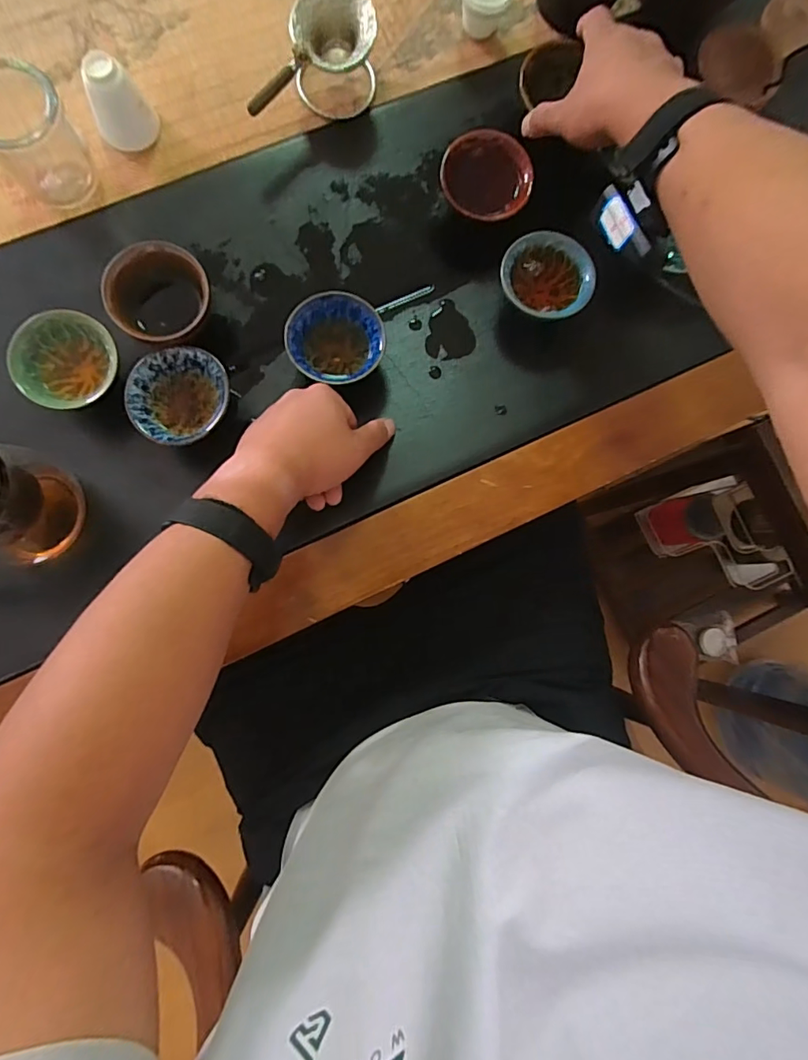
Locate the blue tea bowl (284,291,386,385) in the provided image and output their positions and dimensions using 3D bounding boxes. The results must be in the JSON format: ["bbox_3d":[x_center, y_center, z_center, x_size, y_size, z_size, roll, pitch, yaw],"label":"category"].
[{"bbox_3d":[-0.061,-0.168,0.450,0.083,0.045,0.084,0,86,-4],"label":"blue tea bowl"}]

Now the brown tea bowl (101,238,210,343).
[{"bbox_3d":[-0.210,-0.199,0.432,0.085,0.059,0.077,-34,89,-6],"label":"brown tea bowl"}]

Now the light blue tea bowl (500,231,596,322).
[{"bbox_3d":[0.130,-0.233,0.469,0.082,0.050,0.075,0,86,-4],"label":"light blue tea bowl"}]

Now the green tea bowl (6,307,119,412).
[{"bbox_3d":[-0.287,-0.143,0.426,0.081,0.044,0.085,0,86,-4],"label":"green tea bowl"}]

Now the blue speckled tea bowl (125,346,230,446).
[{"bbox_3d":[-0.193,-0.114,0.434,0.080,0.041,0.083,0,86,-4],"label":"blue speckled tea bowl"}]

